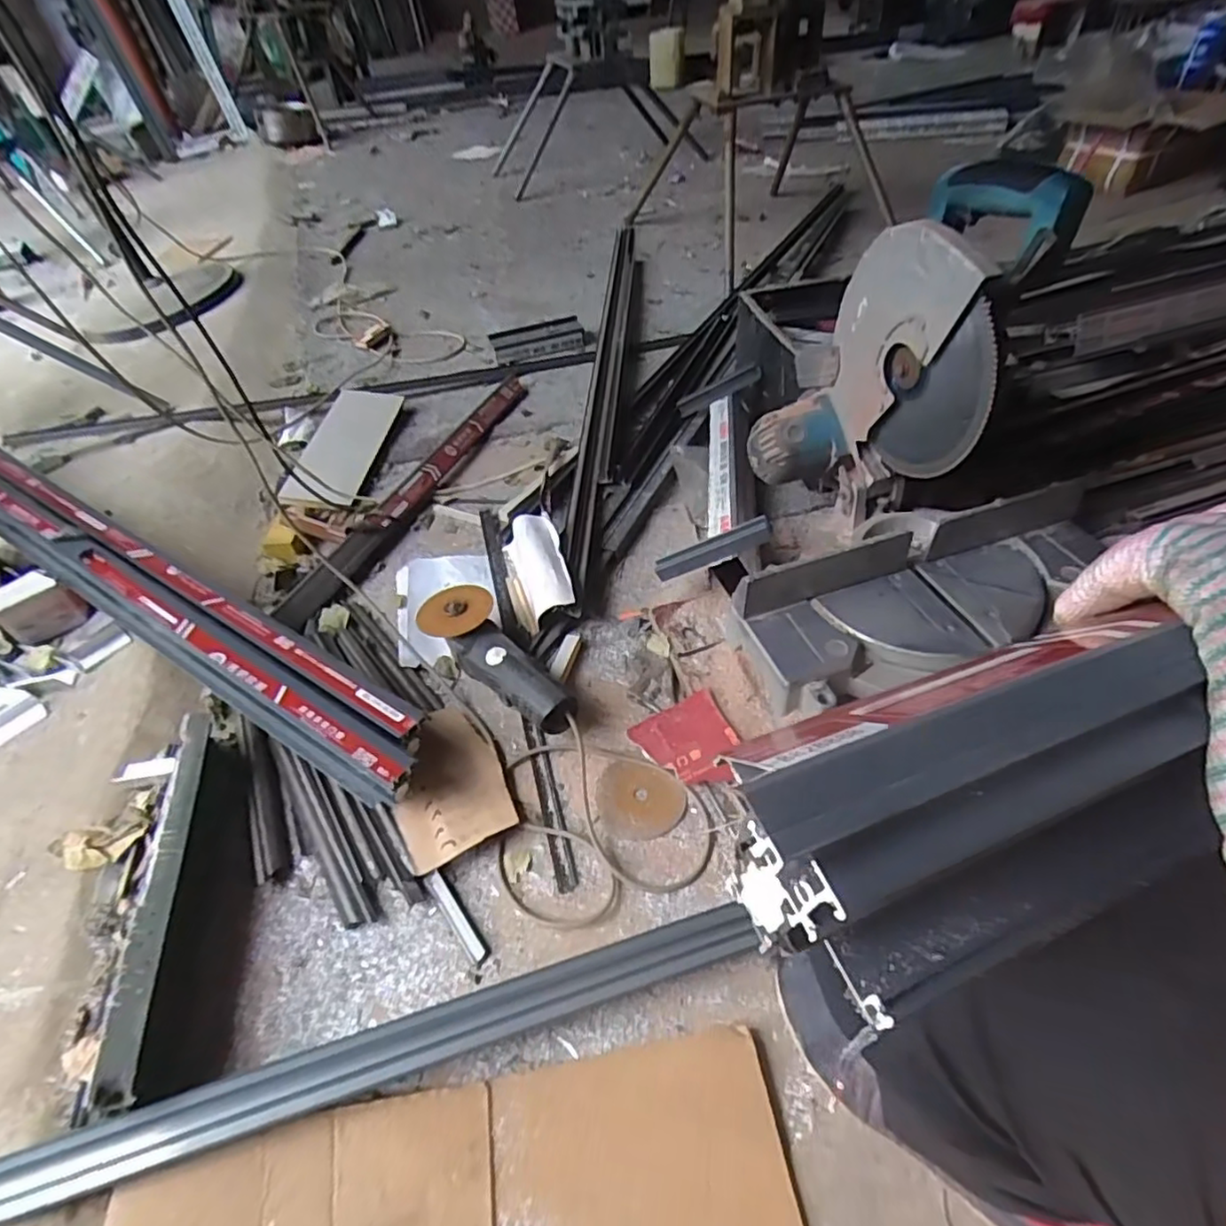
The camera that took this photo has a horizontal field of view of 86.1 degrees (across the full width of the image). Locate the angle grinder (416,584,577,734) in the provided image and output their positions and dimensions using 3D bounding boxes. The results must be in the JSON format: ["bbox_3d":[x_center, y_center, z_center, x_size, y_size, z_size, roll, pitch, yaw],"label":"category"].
[{"bbox_3d":[-0.144,0.060,0.865,0.282,0.073,0.100,32,58,31],"label":"angle grinder"}]

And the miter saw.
[{"bbox_3d":[0.339,-0.222,0.764,0.469,0.411,0.436,-18,47,-9],"label":"miter saw"}]

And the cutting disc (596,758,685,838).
[{"bbox_3d":[0.029,0.216,0.756,0.098,0.008,0.088,16,55,16],"label":"cutting disc"}]

